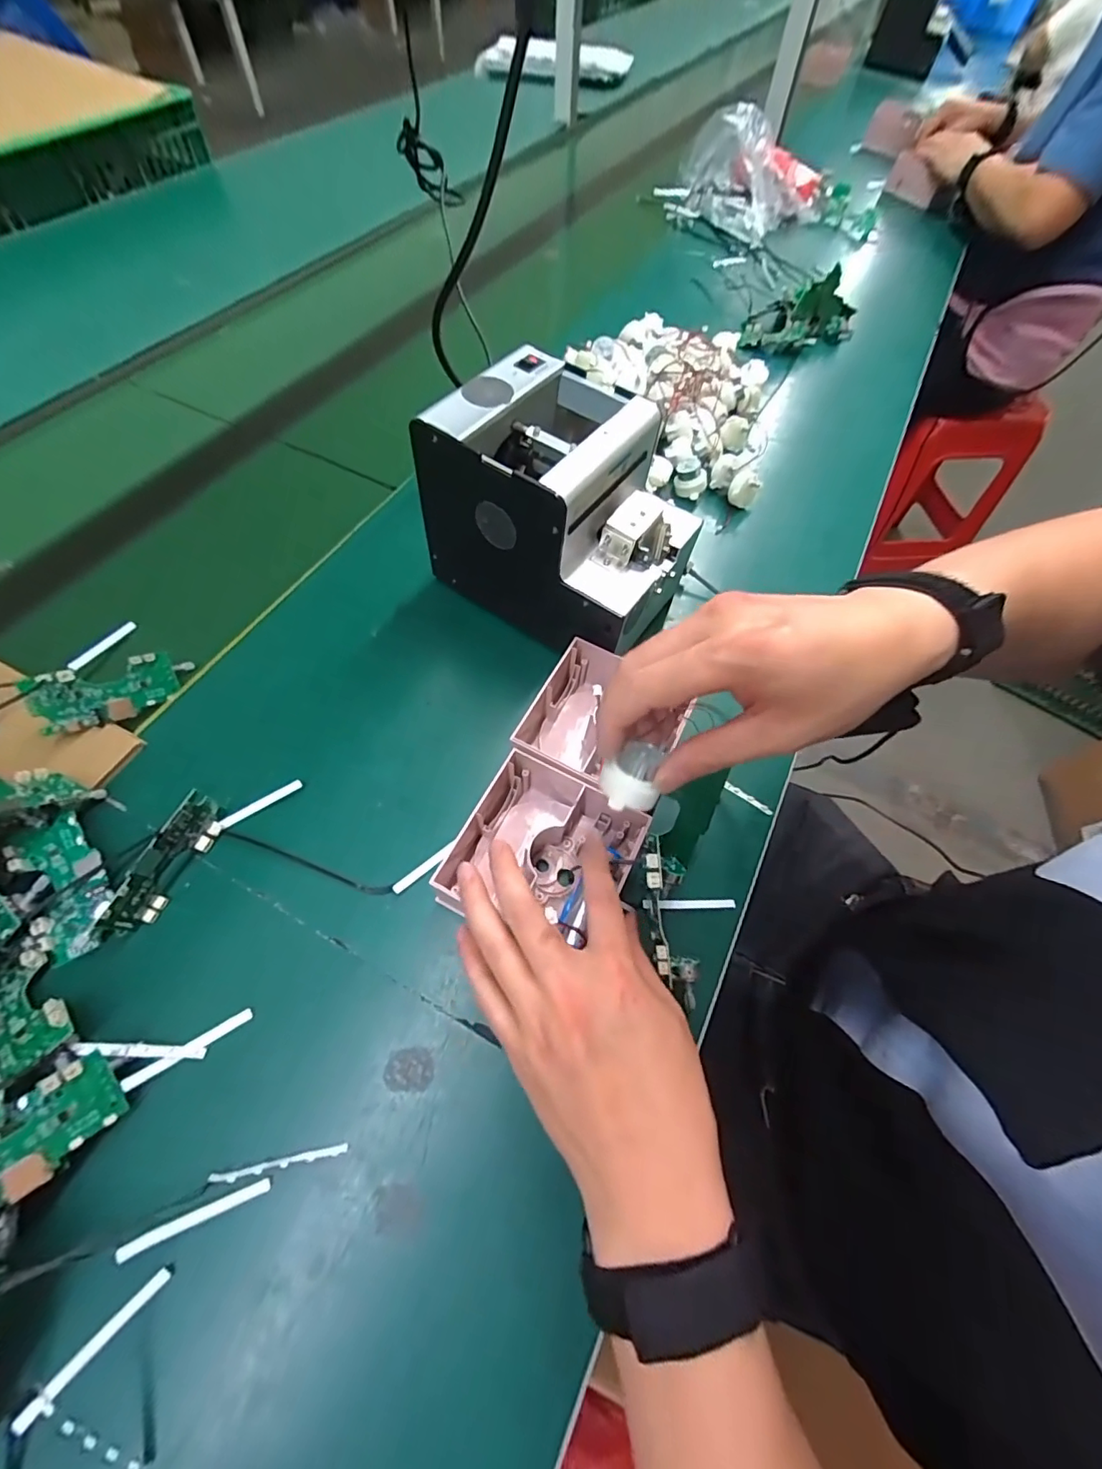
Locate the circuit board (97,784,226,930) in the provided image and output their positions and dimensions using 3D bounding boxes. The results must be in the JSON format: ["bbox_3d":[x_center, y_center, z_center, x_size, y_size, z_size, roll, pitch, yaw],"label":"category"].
[{"bbox_3d":[-0.234,0.077,0.317,0.010,0.040,0.084,20,62,8],"label":"circuit board"}]

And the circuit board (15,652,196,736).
[{"bbox_3d":[-0.316,-0.033,0.380,0.010,0.041,0.095,8,25,44],"label":"circuit board"}]

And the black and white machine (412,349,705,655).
[{"bbox_3d":[0.015,-0.163,0.402,0.179,0.152,0.133,35,65,16],"label":"black and white machine"}]

